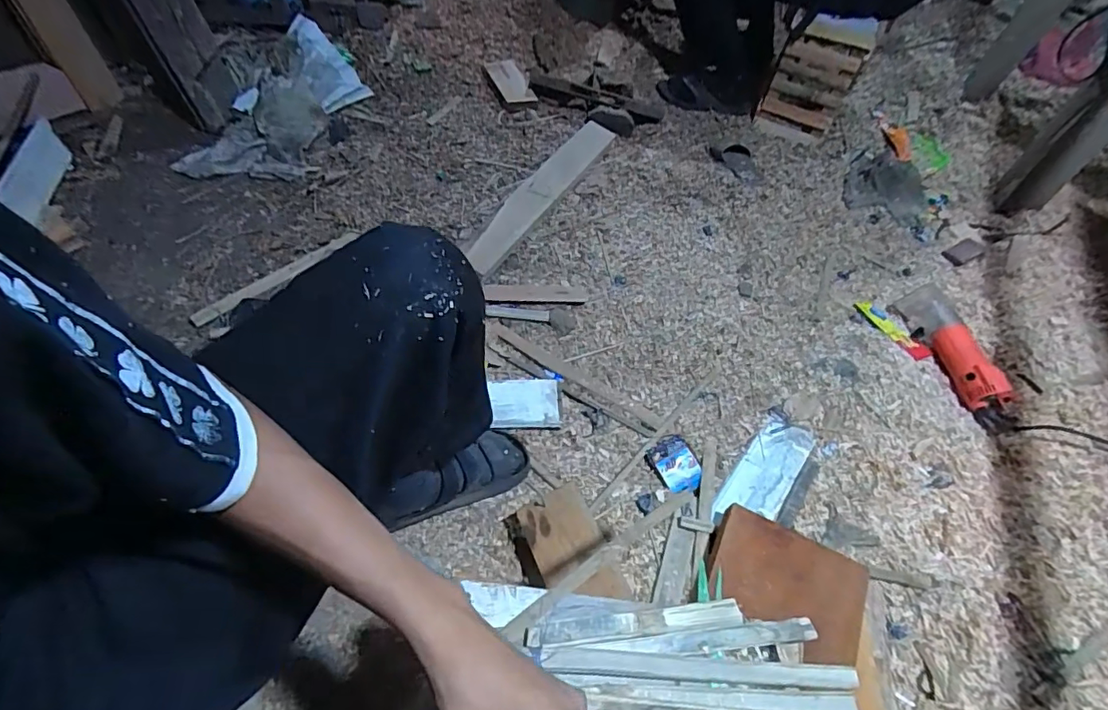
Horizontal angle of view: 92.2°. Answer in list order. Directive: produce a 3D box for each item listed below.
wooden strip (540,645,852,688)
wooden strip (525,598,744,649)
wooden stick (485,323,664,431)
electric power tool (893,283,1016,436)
[{"bbox_3d":[0.128,0.263,0.448,0.281,0.010,0.020,8,49,-9],"label":"wooden strip"},{"bbox_3d":[0.073,0.230,0.459,0.195,0.012,0.021,-1,48,-13],"label":"wooden strip"},{"bbox_3d":[0.033,0.035,0.961,0.353,0.015,0.033,31,60,10],"label":"wooden stick"},{"bbox_3d":[0.778,0.001,1.038,0.082,0.078,0.325,-2,55,-7],"label":"electric power tool"}]

